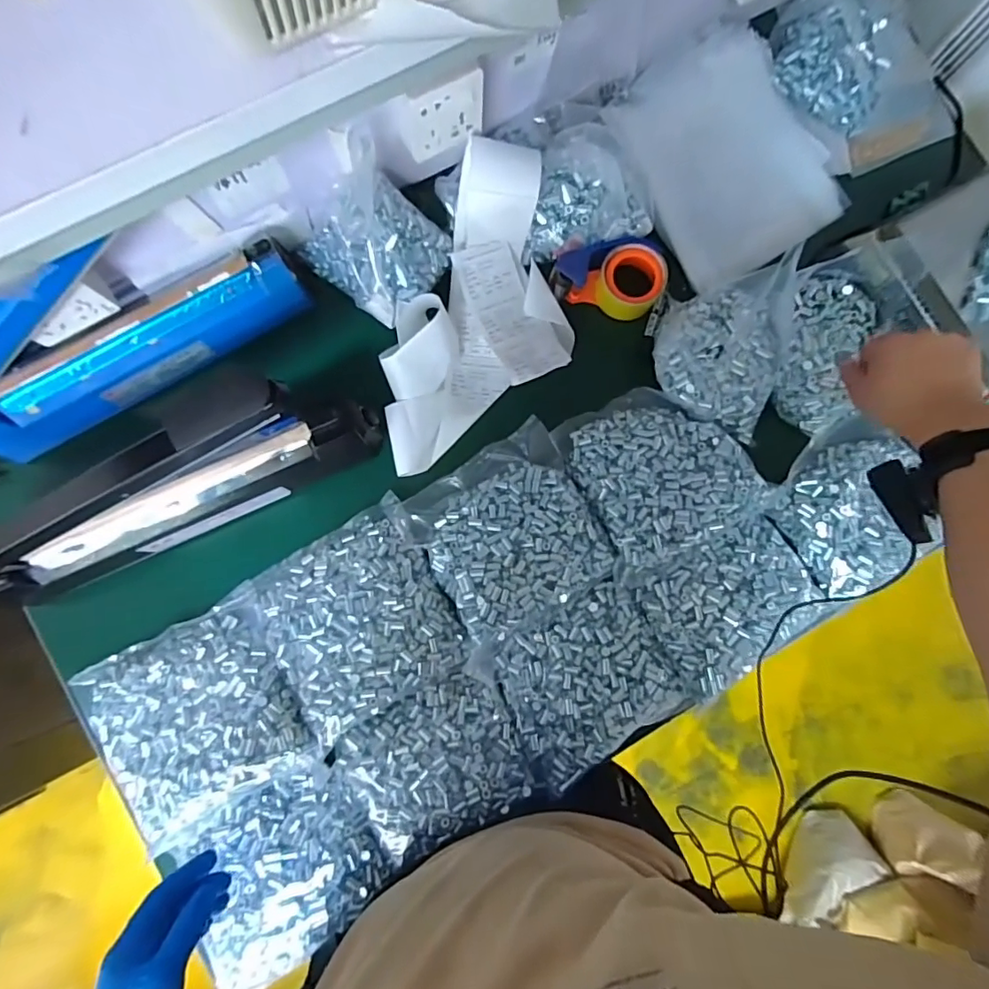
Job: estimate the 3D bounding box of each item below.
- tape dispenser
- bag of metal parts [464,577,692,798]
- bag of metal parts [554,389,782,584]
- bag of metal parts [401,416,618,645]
[{"bbox_3d":[0.146,-0.277,0.678,0.144,0.074,0.084,-10,83,-3],"label":"tape dispenser"},{"bbox_3d":[0.100,0.212,0.610,0.203,0.033,0.176,-28,83,-5],"label":"bag of metal parts"},{"bbox_3d":[0.204,-0.031,0.656,0.202,0.043,0.212,-25,84,-5],"label":"bag of metal parts"},{"bbox_3d":[0.021,0.046,0.635,0.204,0.043,0.206,-33,85,-5],"label":"bag of metal parts"}]

